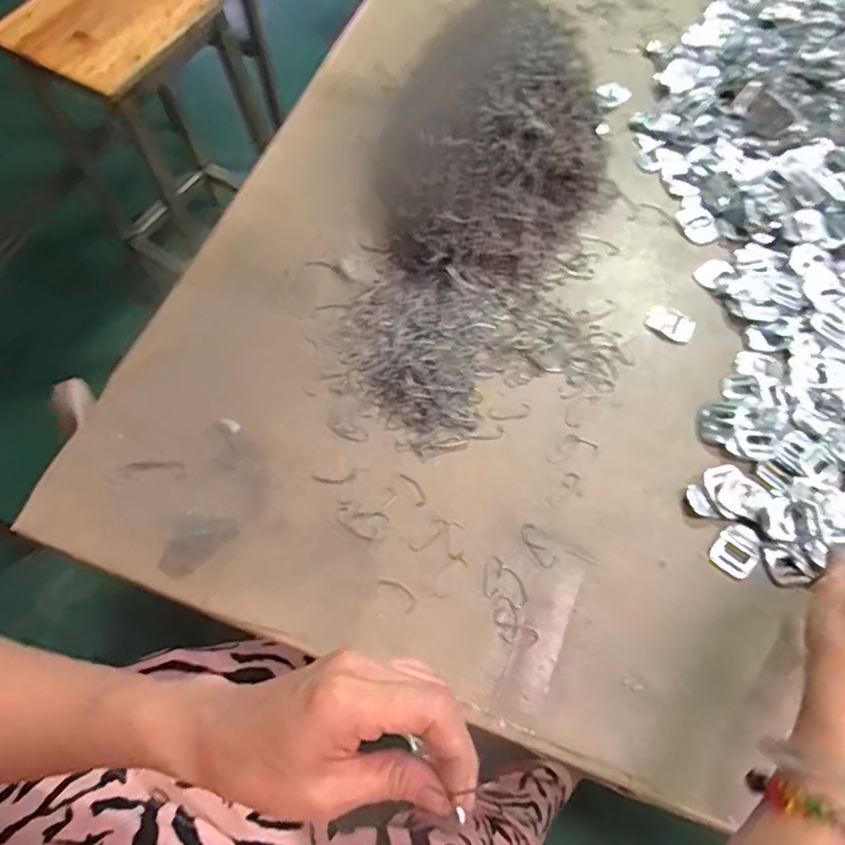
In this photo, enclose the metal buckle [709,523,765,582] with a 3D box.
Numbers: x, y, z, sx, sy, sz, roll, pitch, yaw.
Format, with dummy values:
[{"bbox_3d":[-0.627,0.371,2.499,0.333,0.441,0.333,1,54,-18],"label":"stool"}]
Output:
[{"bbox_3d":[0.234,0.095,0.441,0.030,0.005,0.039,39,71,16],"label":"metal buckle"}]

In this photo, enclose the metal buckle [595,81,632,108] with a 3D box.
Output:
[{"bbox_3d":[0.207,-0.357,0.645,0.038,0.005,0.030,-15,65,-4],"label":"metal buckle"}]

